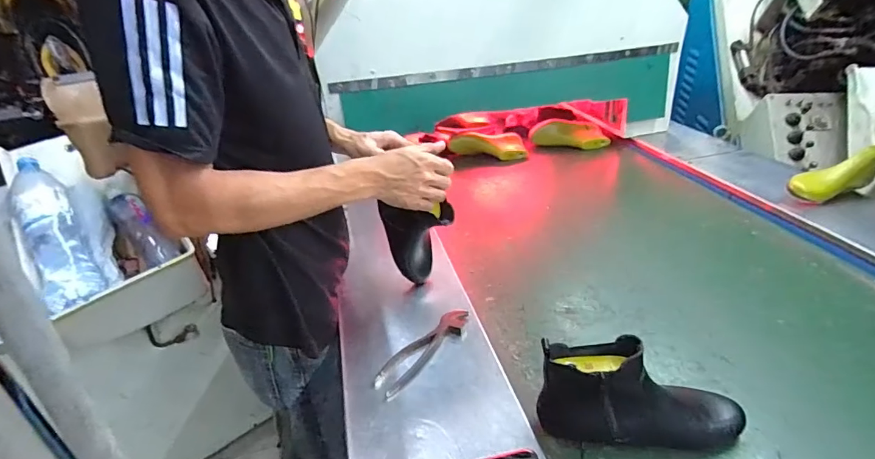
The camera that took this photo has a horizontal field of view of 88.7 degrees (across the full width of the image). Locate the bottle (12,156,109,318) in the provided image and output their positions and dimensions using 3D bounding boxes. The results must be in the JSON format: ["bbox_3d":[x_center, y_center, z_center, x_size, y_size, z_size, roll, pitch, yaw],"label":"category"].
[{"bbox_3d":[-0.700,0.001,0.817,0.085,0.069,0.316,-22,77,-34],"label":"bottle"}]

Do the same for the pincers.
[{"bbox_3d":[-0.021,0.183,0.700,0.057,0.027,0.196,24,37,36],"label":"pincers"}]

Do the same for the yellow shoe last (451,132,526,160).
[{"bbox_3d":[0.169,-0.269,1.483,0.256,0.085,0.094,-4,30,1],"label":"yellow shoe last"}]

